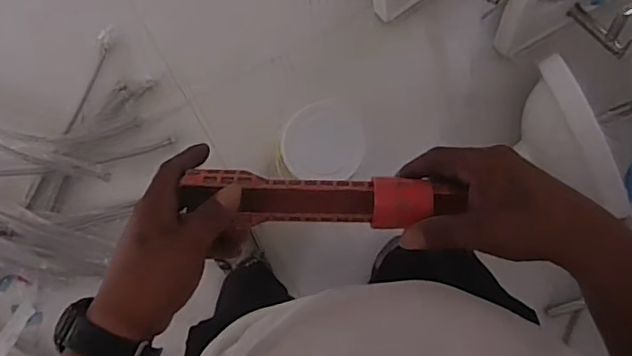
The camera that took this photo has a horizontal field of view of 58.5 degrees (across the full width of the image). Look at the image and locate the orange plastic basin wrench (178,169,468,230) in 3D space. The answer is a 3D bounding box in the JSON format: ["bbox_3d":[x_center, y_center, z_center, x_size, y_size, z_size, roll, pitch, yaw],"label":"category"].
[{"bbox_3d":[0.004,0.017,0.449,0.219,0.034,0.038,2,93,2],"label":"orange plastic basin wrench"}]

